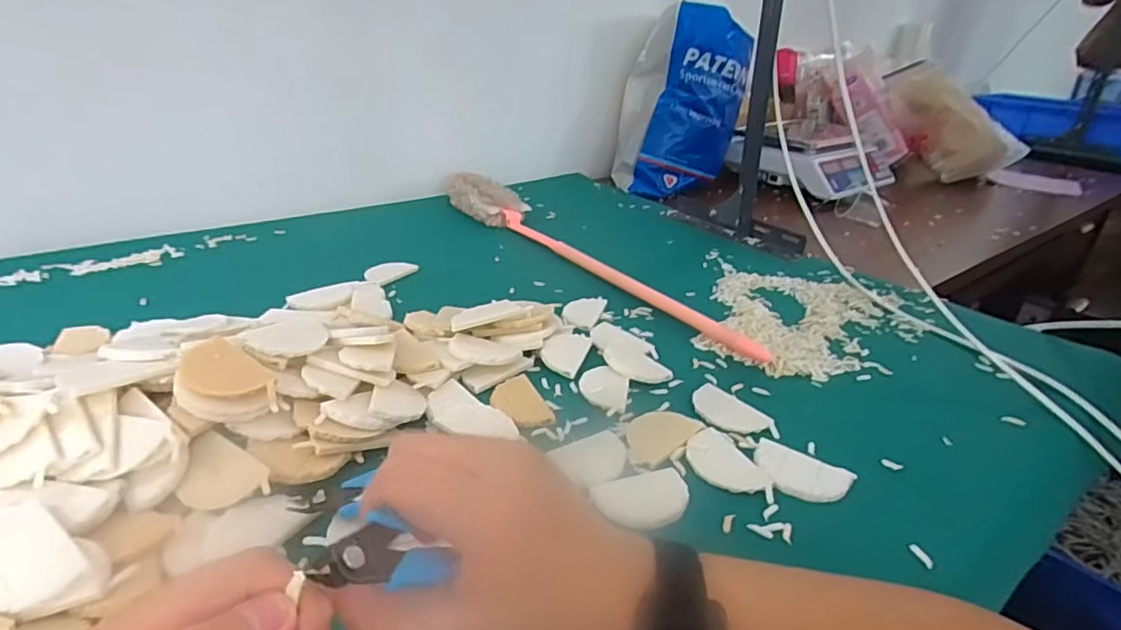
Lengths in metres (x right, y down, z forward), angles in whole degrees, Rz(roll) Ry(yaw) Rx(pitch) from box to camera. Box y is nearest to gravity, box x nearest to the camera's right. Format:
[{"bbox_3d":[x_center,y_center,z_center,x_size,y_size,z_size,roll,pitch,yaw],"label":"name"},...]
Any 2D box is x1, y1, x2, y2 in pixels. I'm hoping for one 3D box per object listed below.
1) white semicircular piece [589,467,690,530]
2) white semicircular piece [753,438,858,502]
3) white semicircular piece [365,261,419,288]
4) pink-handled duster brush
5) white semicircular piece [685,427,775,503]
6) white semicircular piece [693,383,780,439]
[{"bbox_3d":[0.062,0.127,0.401,0.066,0.004,0.048,-11,30,-27],"label":"white semicircular piece"},{"bbox_3d":[0.178,0.117,0.425,0.069,0.008,0.043,18,30,27],"label":"white semicircular piece"},{"bbox_3d":[-0.216,-0.055,0.725,0.036,0.015,0.066,18,30,26],"label":"white semicircular piece"},{"bbox_3d":[0.028,-0.103,0.796,0.080,0.050,0.643,-18,34,-35],"label":"pink-handled duster brush"},{"bbox_3d":[0.126,0.113,0.434,0.045,0.004,0.078,-11,30,-26],"label":"white semicircular piece"},{"bbox_3d":[0.145,0.084,0.491,0.046,0.005,0.076,-13,31,-30],"label":"white semicircular piece"}]

